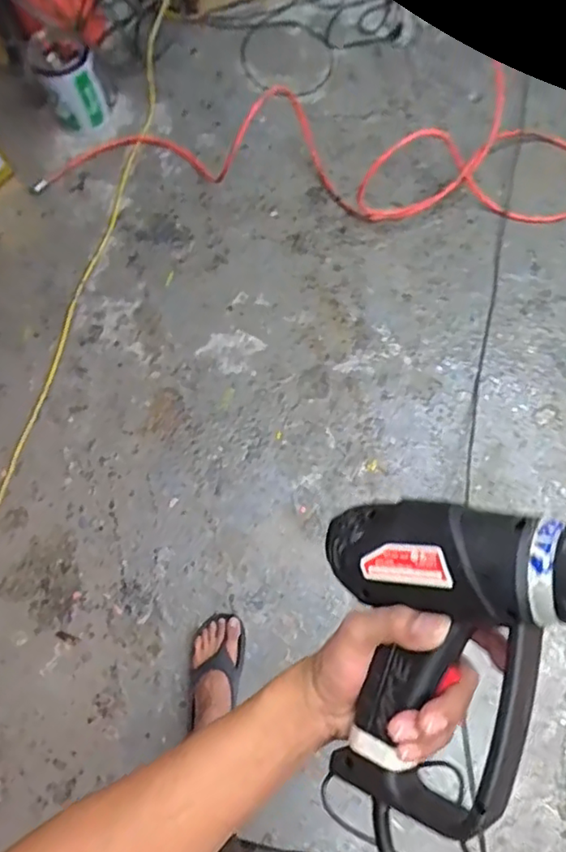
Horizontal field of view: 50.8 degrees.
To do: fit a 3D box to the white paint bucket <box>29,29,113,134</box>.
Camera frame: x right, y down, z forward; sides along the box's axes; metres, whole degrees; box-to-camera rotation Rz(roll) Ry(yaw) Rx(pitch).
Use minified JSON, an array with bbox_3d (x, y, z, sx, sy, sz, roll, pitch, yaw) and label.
[{"bbox_3d":[-0.551,-0.897,1.566,0.148,0.174,0.189,-25,74,-6],"label":"white paint bucket"}]

